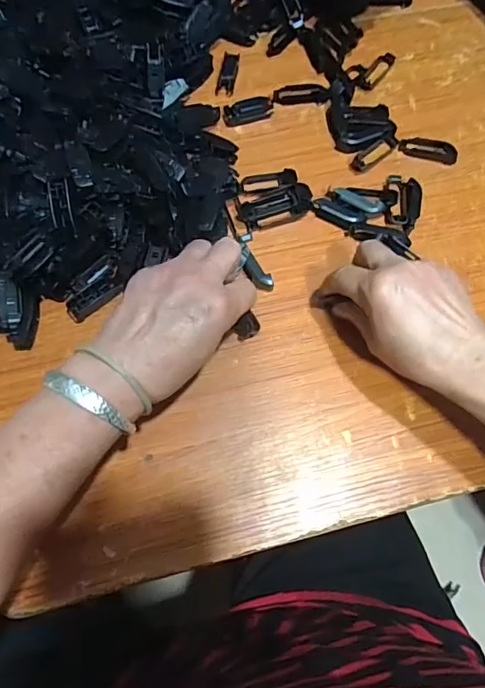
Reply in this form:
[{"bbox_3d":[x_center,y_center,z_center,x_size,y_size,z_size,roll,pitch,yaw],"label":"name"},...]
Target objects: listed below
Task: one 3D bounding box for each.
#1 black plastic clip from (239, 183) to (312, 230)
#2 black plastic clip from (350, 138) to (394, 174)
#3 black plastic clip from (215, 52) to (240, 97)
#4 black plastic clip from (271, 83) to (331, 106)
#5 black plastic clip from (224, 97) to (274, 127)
[{"bbox_3d":[0.034,-0.128,0.439,0.072,0.012,0.030,-23,73,-9],"label":"black plastic clip"},{"bbox_3d":[0.128,-0.186,0.463,0.051,0.007,0.019,-39,76,-13],"label":"black plastic clip"},{"bbox_3d":[-0.015,-0.283,0.488,0.018,0.013,0.047,10,71,2],"label":"black plastic clip"},{"bbox_3d":[0.060,-0.256,0.483,0.059,0.012,0.017,-7,71,-4],"label":"black plastic clip"},{"bbox_3d":[0.006,-0.235,0.473,0.051,0.011,0.023,-21,73,-8],"label":"black plastic clip"}]

